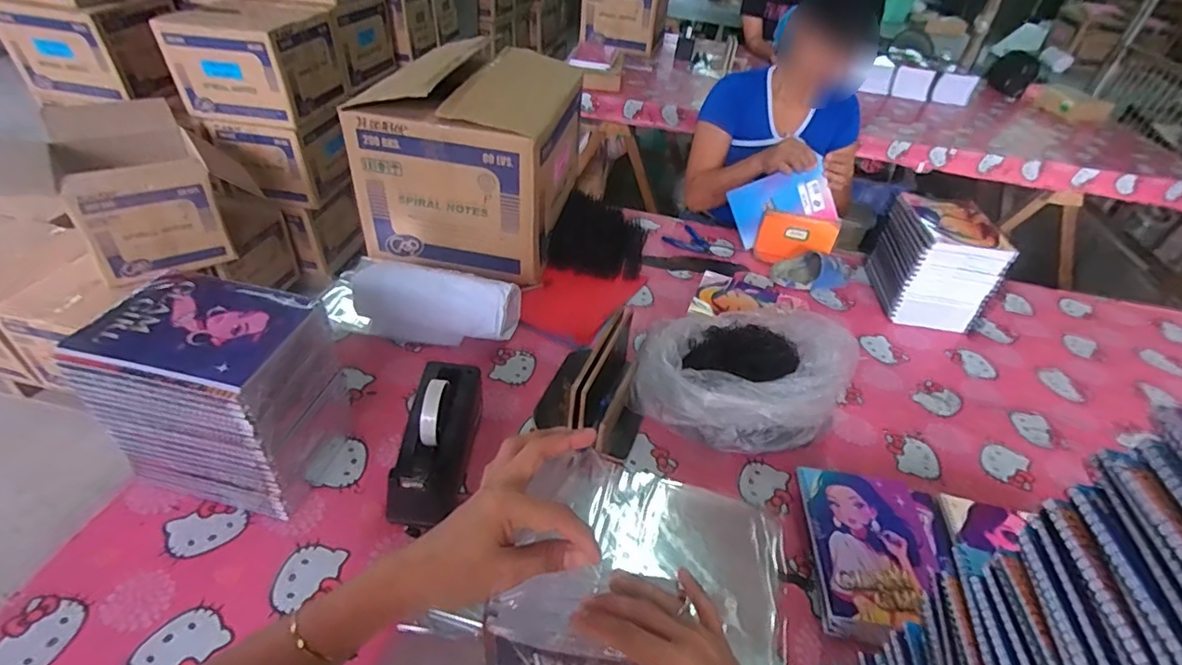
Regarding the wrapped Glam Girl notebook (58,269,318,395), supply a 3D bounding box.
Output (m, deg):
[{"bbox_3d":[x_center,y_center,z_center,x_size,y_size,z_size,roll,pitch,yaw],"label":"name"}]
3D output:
[{"bbox_3d":[-0.416,-0.010,0.585,0.199,0.019,0.151,13,40,6],"label":"wrapped Glam Girl notebook"}]

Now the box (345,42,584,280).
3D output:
[{"bbox_3d":[-0.228,-0.338,1.089,0.347,0.317,0.342,11,40,3],"label":"box"}]

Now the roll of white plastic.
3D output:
[{"bbox_3d":[-0.296,-0.066,0.926,0.343,0.100,0.139,13,40,6],"label":"roll of white plastic"}]

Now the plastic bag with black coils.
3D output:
[{"bbox_3d":[0.219,0.043,0.836,0.293,0.164,0.240,10,40,2],"label":"plastic bag with black coils"}]

